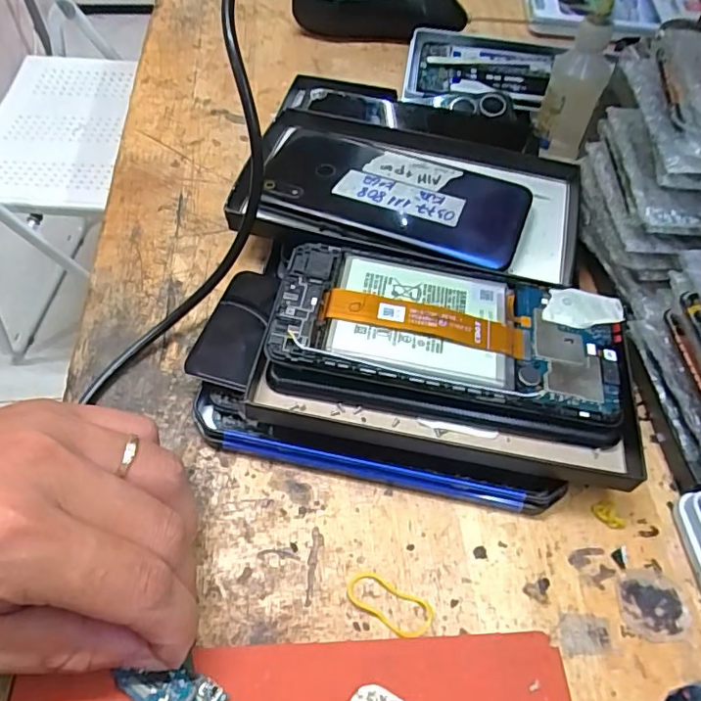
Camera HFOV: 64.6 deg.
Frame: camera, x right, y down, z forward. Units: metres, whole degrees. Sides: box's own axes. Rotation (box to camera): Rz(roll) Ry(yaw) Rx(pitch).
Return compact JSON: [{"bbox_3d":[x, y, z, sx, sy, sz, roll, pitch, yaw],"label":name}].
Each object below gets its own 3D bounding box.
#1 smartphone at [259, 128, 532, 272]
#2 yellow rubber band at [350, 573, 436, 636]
[{"bbox_3d":[0.021,-0.091,0.319,0.155,0.007,0.074,18,60,11],"label":"smartphone"},{"bbox_3d":[0.016,0.104,0.227,0.036,0.004,0.016,25,58,14],"label":"yellow rubber band"}]

